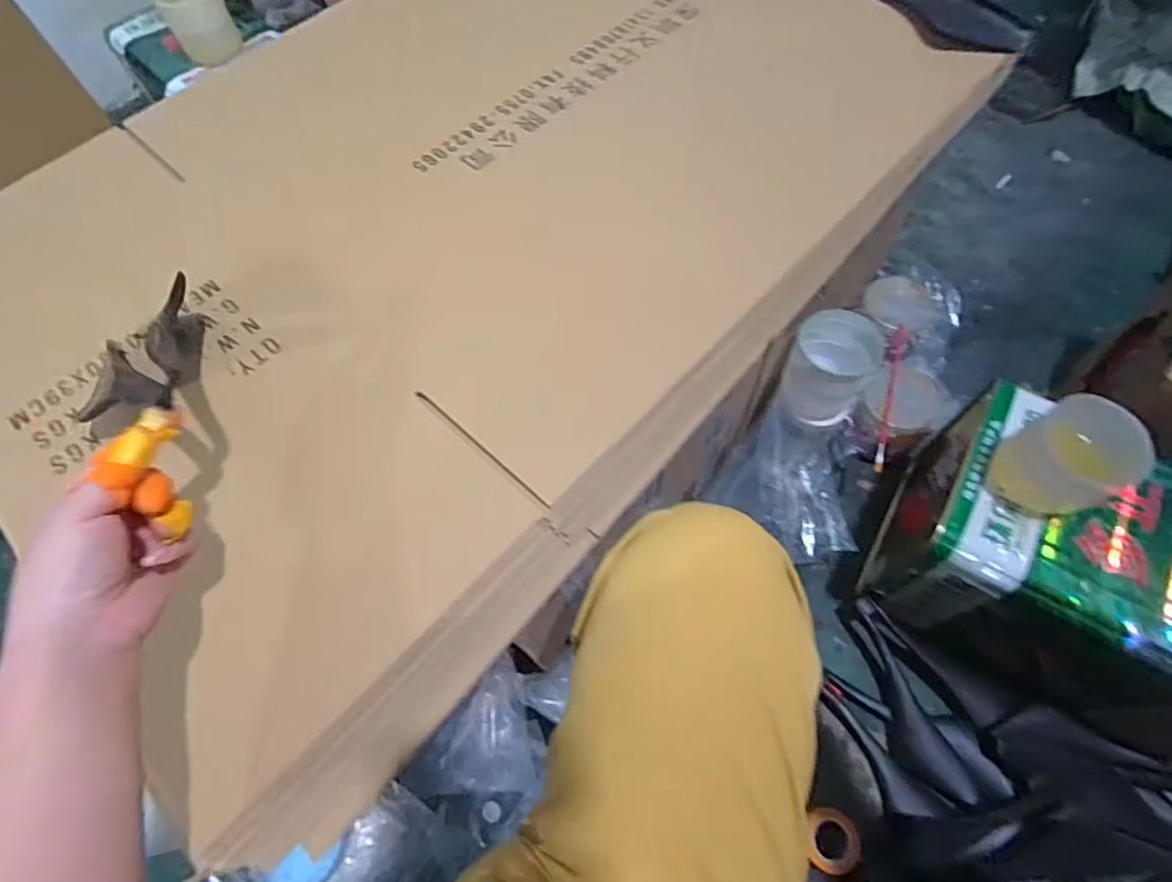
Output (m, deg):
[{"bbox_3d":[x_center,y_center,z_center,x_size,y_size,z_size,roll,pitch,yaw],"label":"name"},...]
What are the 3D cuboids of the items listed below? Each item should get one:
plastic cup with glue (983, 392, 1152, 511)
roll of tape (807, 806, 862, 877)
[{"bbox_3d":[0.468,0.019,0.581,0.094,0.093,0.092,-2,63,3],"label":"plastic cup with glue"},{"bbox_3d":[0.279,0.452,0.677,0.059,0.031,0.063,9,64,8],"label":"roll of tape"}]

